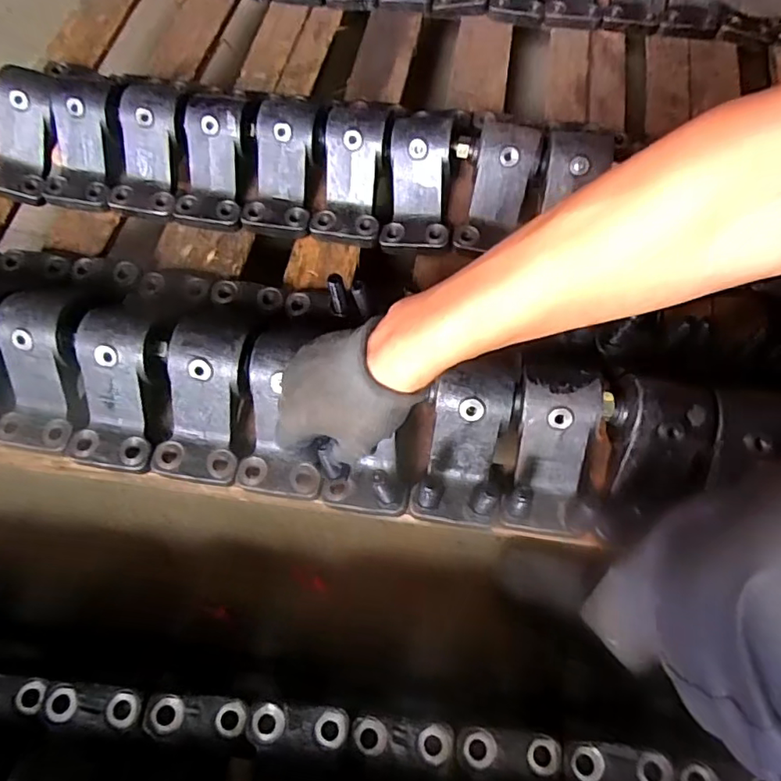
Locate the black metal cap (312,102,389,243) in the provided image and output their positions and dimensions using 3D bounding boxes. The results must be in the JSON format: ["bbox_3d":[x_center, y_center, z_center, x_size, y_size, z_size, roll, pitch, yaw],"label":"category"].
[{"bbox_3d":[-0.045,-0.250,0.647,0.079,0.033,0.153,10,104,4],"label":"black metal cap"}]

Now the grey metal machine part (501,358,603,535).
[{"bbox_3d":[0.148,0.050,0.509,0.075,0.038,0.153,6,97,2],"label":"grey metal machine part"}]

